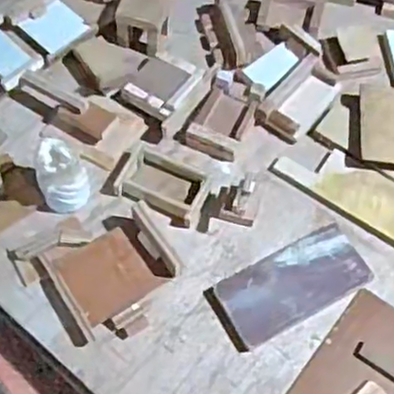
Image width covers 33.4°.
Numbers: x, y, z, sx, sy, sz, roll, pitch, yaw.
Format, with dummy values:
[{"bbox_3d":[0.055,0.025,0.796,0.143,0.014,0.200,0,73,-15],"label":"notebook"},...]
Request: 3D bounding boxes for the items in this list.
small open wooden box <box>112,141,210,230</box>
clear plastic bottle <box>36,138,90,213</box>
[{"bbox_3d":[-0.048,-0.017,0.899,0.116,0.024,0.078,23,63,11],"label":"small open wooden box"},{"bbox_3d":[-0.177,-0.027,0.862,0.058,0.090,0.056,0,61,-1],"label":"clear plastic bottle"}]

